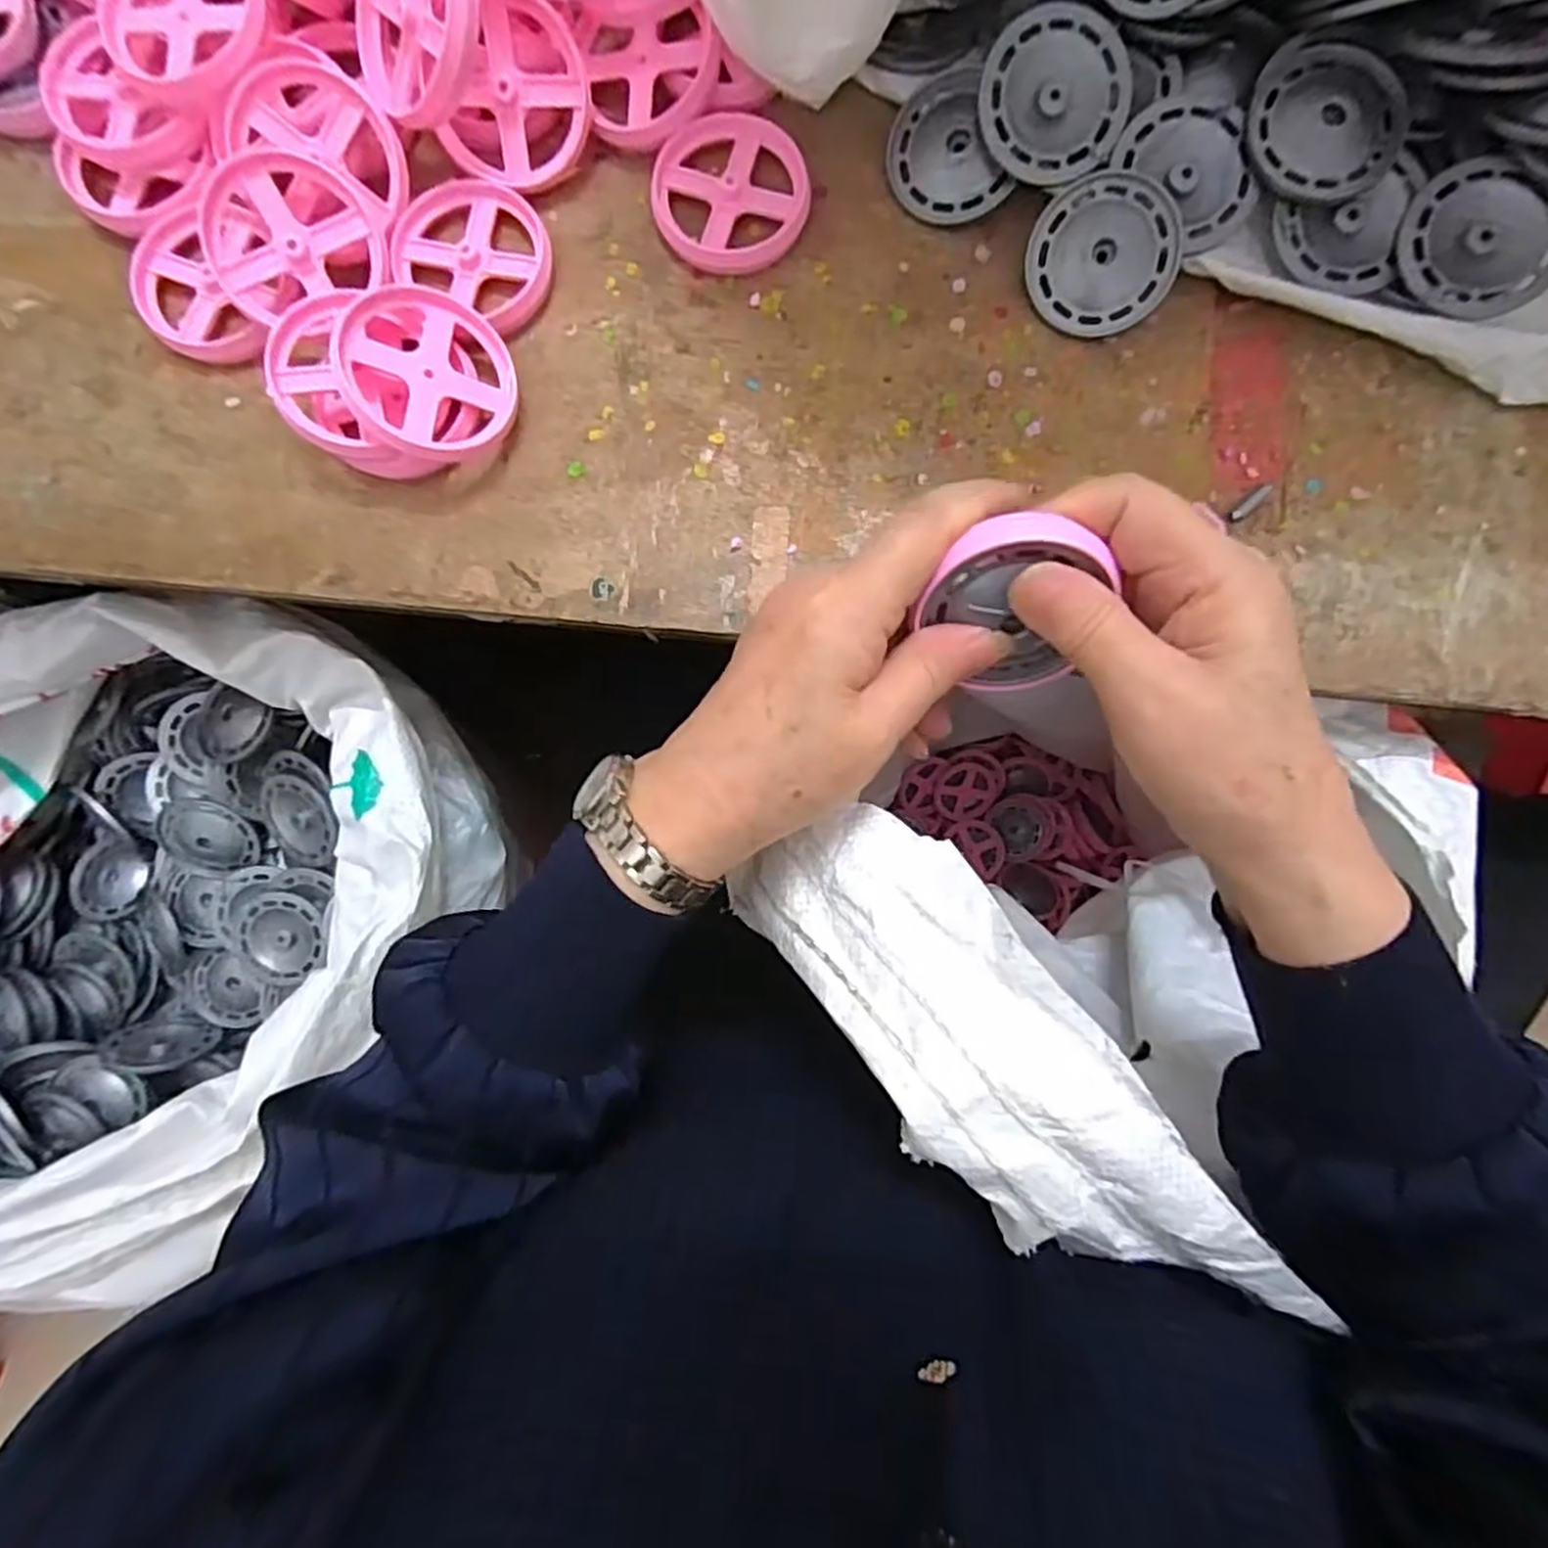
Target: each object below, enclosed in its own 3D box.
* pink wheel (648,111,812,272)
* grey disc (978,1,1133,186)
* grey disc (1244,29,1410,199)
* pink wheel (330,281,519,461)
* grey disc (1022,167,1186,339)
[{"bbox_3d":[-0.018,-0.243,0.321,0.064,0.008,0.063,0,86,1],"label":"pink wheel"},{"bbox_3d":[0.110,-0.265,0.301,0.056,0.004,0.055,0,108,0],"label":"grey disc"},{"bbox_3d":[0.213,-0.255,0.296,0.054,0.012,0.064,11,86,2],"label":"grey disc"},{"bbox_3d":[-0.135,-0.155,0.301,0.065,0.014,0.062,-2,93,-28],"label":"pink wheel"},{"bbox_3d":[0.132,-0.209,0.310,0.056,0.004,0.058,3,105,12],"label":"grey disc"}]

